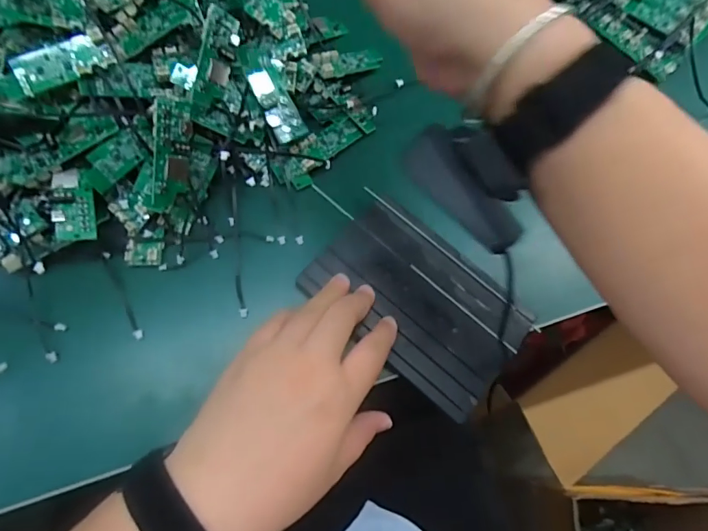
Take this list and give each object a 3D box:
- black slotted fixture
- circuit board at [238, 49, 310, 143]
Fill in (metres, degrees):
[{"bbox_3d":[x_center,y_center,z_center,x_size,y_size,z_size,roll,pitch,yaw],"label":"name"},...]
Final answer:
[{"bbox_3d":[0.046,0.024,0.326,0.147,0.009,0.096,39,72,11],"label":"black slotted fixture"},{"bbox_3d":[-0.061,-0.127,0.335,0.024,0.013,0.074,-27,90,-12],"label":"circuit board"}]

